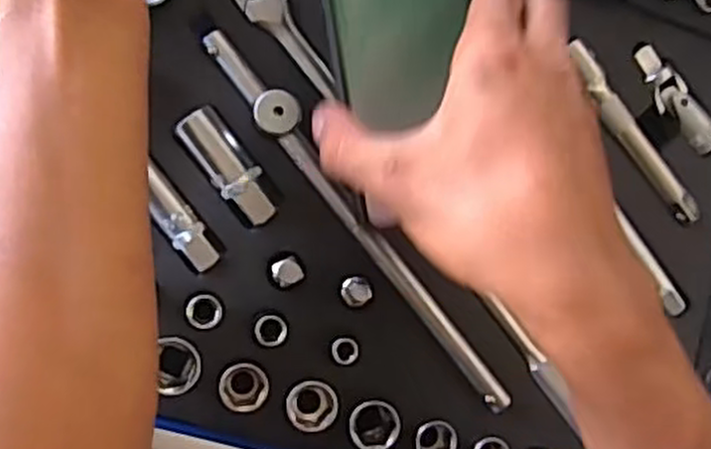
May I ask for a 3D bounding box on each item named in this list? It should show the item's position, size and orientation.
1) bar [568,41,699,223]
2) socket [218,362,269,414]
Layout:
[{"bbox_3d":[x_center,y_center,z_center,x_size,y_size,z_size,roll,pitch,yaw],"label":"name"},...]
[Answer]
[{"bbox_3d":[0.155,-0.050,0.435,0.017,0.014,0.117,-39,95,-12],"label":"bar"},{"bbox_3d":[-0.056,0.079,0.388,0.023,0.024,0.023,1,86,-12],"label":"socket"}]

